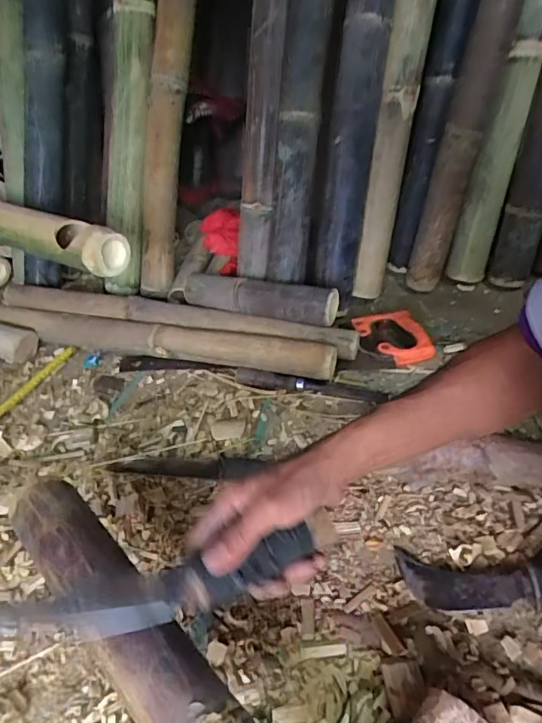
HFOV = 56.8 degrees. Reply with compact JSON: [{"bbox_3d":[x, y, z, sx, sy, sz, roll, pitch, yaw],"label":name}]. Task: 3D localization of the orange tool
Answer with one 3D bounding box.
[{"bbox_3d":[0.203,-0.041,0.824,0.098,0.025,0.122,-14,41,-8],"label":"orange tool"}]

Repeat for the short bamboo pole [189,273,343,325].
[{"bbox_3d":[-0.021,-0.104,0.827,0.268,0.059,0.051,11,44,20],"label":"short bamboo pole"}]

